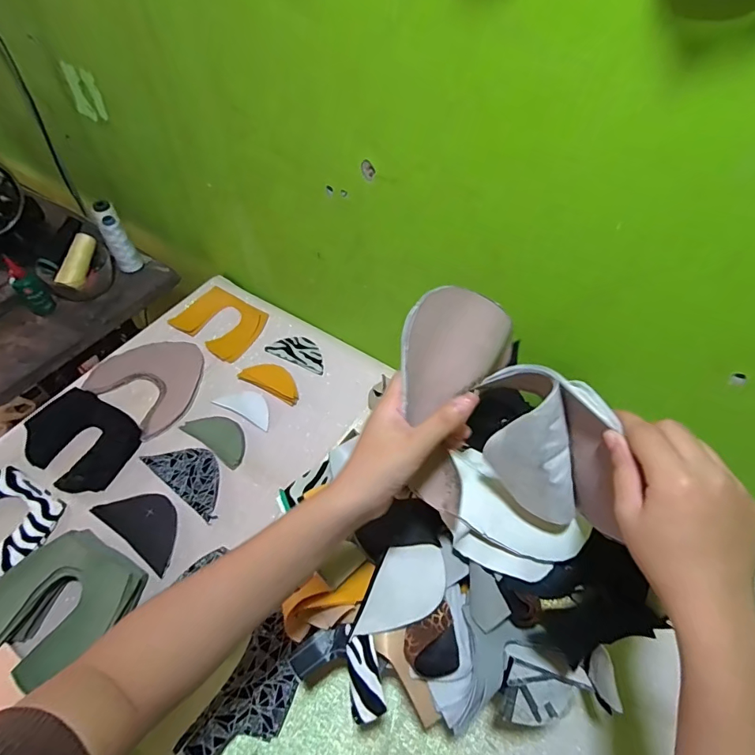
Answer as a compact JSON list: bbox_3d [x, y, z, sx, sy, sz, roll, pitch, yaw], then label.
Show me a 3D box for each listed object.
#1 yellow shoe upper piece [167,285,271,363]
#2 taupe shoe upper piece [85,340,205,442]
[{"bbox_3d":[-0.289,-0.103,0.832,0.151,0.011,0.119,29,63,12],"label":"yellow shoe upper piece"},{"bbox_3d":[-0.371,-0.001,0.756,0.176,0.014,0.163,32,58,19],"label":"taupe shoe upper piece"}]

